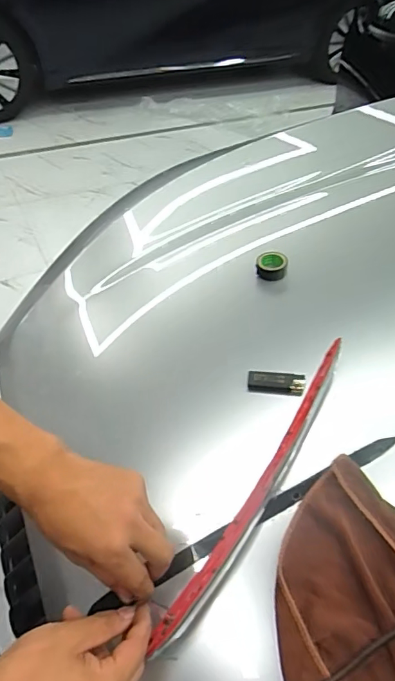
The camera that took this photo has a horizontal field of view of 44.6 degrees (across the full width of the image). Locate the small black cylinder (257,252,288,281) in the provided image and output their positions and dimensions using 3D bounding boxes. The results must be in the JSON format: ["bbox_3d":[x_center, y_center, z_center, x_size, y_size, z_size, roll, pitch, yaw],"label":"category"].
[{"bbox_3d":[0.110,-0.111,0.716,0.044,0.021,0.048,2,46,-2],"label":"small black cylinder"}]

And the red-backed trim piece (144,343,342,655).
[{"bbox_3d":[0.071,0.146,0.501,0.030,0.034,0.366,28,62,19],"label":"red-backed trim piece"}]

